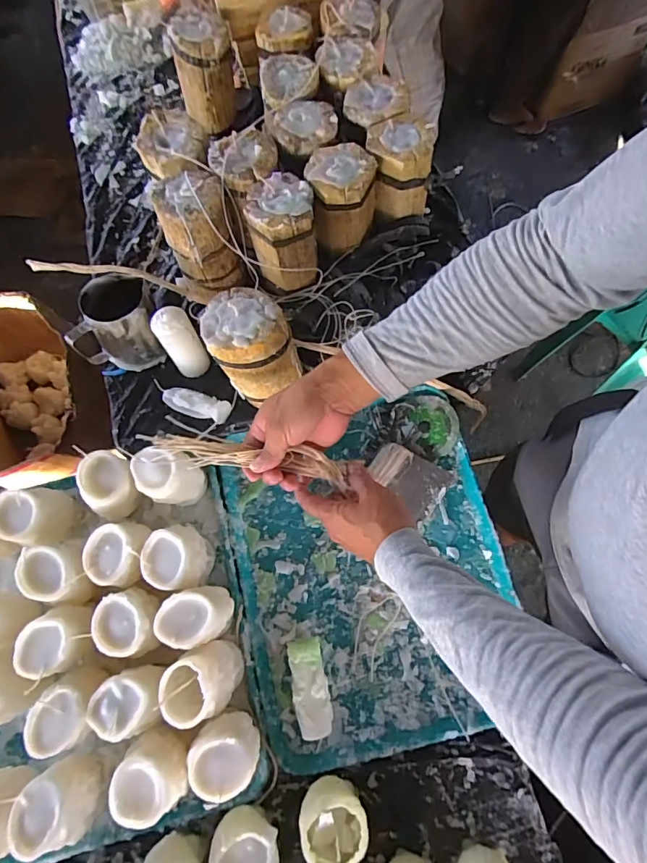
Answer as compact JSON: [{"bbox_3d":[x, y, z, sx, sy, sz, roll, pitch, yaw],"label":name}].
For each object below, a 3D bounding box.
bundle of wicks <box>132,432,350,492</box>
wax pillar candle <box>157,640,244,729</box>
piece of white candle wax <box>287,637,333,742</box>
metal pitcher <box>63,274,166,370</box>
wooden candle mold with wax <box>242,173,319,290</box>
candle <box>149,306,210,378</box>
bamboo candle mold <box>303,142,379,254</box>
[{"bbox_3d":[-0.082,0.029,0.487,0.216,0.016,0.033,8,72,-3],"label":"bundle of wicks"},{"bbox_3d":[-0.138,0.286,0.518,0.064,0.118,0.068,-1,72,2],"label":"wax pillar candle"},{"bbox_3d":[-0.016,0.313,0.551,0.043,0.038,0.104,-12,72,-2],"label":"piece of white candle wax"},{"bbox_3d":[-0.285,-0.151,0.619,0.105,0.100,0.096,-1,72,2],"label":"metal pitcher"},{"bbox_3d":[-0.053,-0.270,0.620,0.089,0.117,0.095,-3,72,1],"label":"wooden candle mold with wax"},{"bbox_3d":[-0.192,-0.120,0.612,0.047,0.111,0.043,-1,72,2],"label":"candle"},{"bbox_3d":[0.026,-0.324,0.629,0.093,0.102,0.088,-8,72,0],"label":"bamboo candle mold"}]

